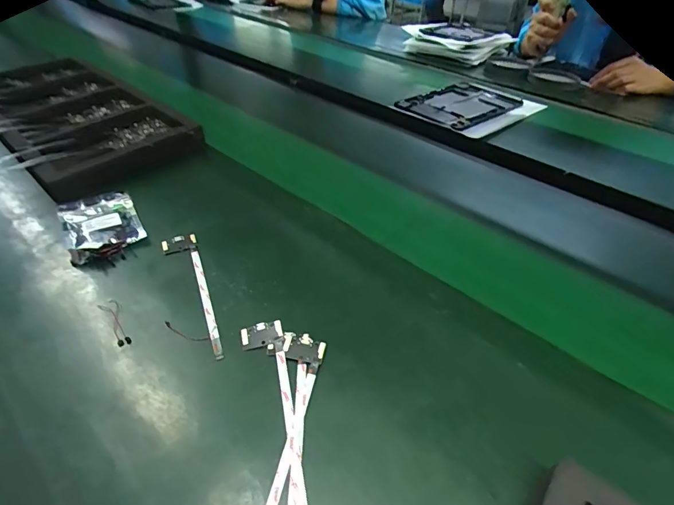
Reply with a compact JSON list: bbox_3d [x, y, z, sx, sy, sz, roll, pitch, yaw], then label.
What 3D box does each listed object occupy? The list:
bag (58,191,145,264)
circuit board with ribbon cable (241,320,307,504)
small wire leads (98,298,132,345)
[{"bbox_3d":[-0.267,-0.030,0.456,0.077,0.021,0.115,-21,45,-26],"label":"bag"},{"bbox_3d":[-0.048,0.125,0.307,0.035,0.012,0.177,-9,41,-13],"label":"circuit board with ribbon cable"},{"bbox_3d":[-0.205,0.064,0.371,0.016,0.009,0.062,-25,47,-29],"label":"small wire leads"}]

